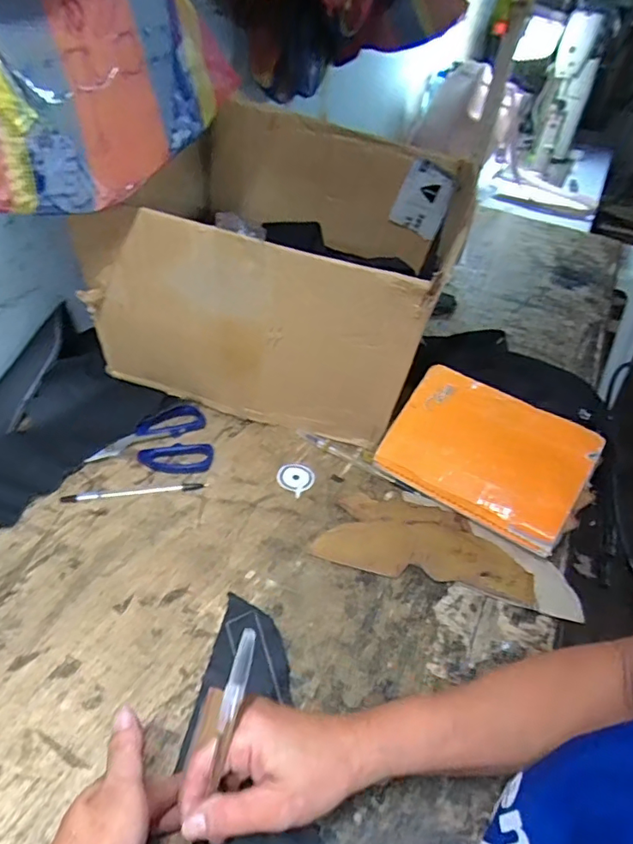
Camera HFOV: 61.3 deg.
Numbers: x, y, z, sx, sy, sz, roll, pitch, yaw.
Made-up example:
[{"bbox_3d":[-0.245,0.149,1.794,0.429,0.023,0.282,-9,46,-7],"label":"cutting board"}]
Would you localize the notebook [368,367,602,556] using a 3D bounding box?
[{"bbox_3d":[0.180,0.030,0.571,0.199,0.013,0.142,28,74,26],"label":"notebook"}]

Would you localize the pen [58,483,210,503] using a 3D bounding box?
[{"bbox_3d":[-0.184,0.072,0.545,0.141,0.006,0.010,-4,42,-14],"label":"pen"}]

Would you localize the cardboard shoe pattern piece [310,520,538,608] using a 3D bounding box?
[{"bbox_3d":[0.105,0.127,0.522,0.202,0.010,0.065,11,41,4],"label":"cardboard shoe pattern piece"}]

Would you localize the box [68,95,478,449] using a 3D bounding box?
[{"bbox_3d":[-0.036,-0.182,0.667,0.385,0.261,0.344,12,41,5],"label":"box"}]

